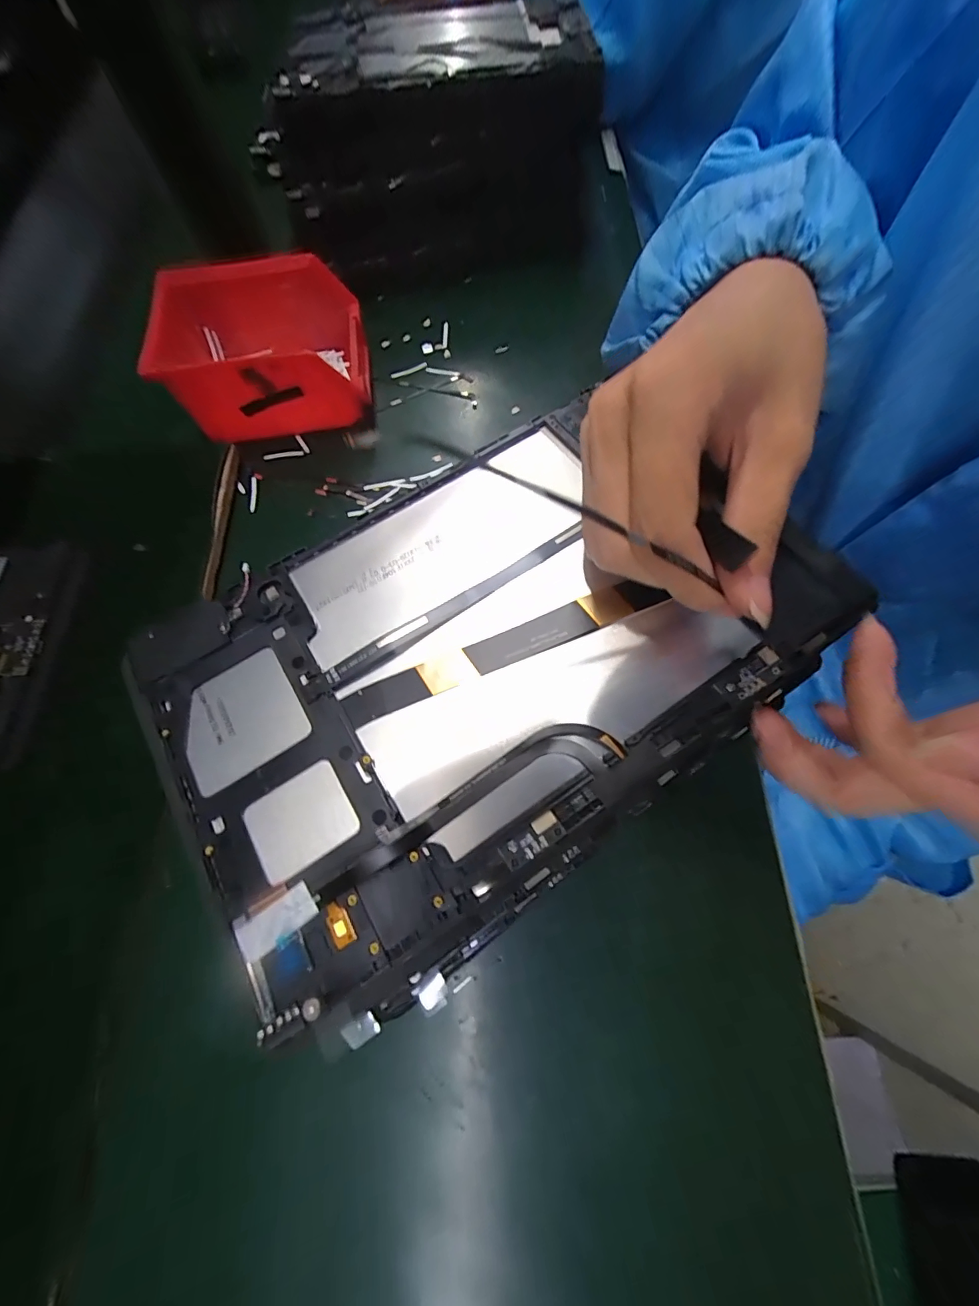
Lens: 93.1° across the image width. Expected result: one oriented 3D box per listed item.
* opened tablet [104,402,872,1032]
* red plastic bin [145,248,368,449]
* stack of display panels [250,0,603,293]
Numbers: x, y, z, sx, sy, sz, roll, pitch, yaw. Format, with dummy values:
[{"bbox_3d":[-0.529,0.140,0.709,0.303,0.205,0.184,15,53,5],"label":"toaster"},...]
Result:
[{"bbox_3d":[-0.005,-0.003,0.171,0.222,0.007,0.154,-35,68,-10],"label":"opened tablet"},{"bbox_3d":[-0.176,-0.232,0.357,0.152,0.064,0.114,-11,69,-1],"label":"red plastic bin"},{"bbox_3d":[-0.052,-0.437,0.405,0.265,0.119,0.174,-10,69,-1],"label":"stack of display panels"}]

